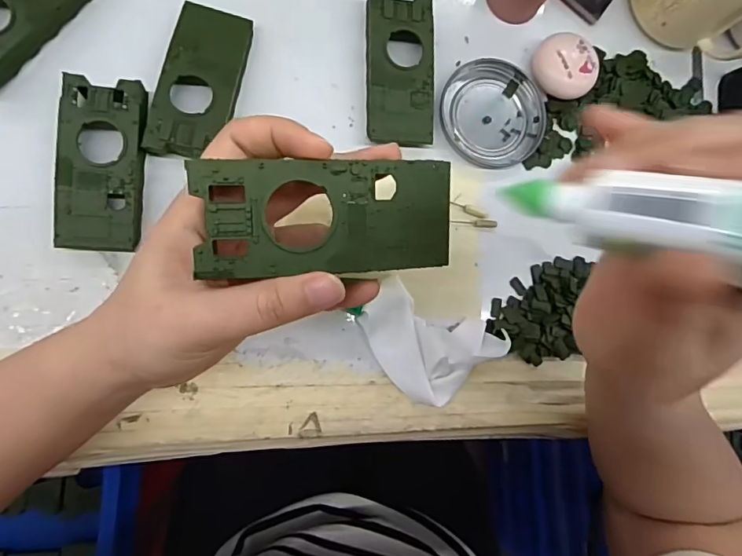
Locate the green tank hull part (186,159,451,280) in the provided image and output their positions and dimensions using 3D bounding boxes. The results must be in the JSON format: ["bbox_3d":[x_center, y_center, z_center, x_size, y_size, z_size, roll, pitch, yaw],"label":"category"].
[{"bbox_3d":[-0.015,-0.024,0.191,0.101,0.011,0.042,-3,87,-16],"label":"green tank hull part"}]

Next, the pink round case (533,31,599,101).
[{"bbox_3d":[0.146,-0.158,0.355,0.044,0.020,0.048,1,86,-9],"label":"pink round case"}]

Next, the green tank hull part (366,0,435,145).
[{"bbox_3d":[0.021,-0.146,0.335,0.046,0.019,0.103,0,87,-9],"label":"green tank hull part"}]

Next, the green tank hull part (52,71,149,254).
[{"bbox_3d":[-0.165,-0.070,0.295,0.049,0.018,0.104,3,86,-9],"label":"green tank hull part"}]

